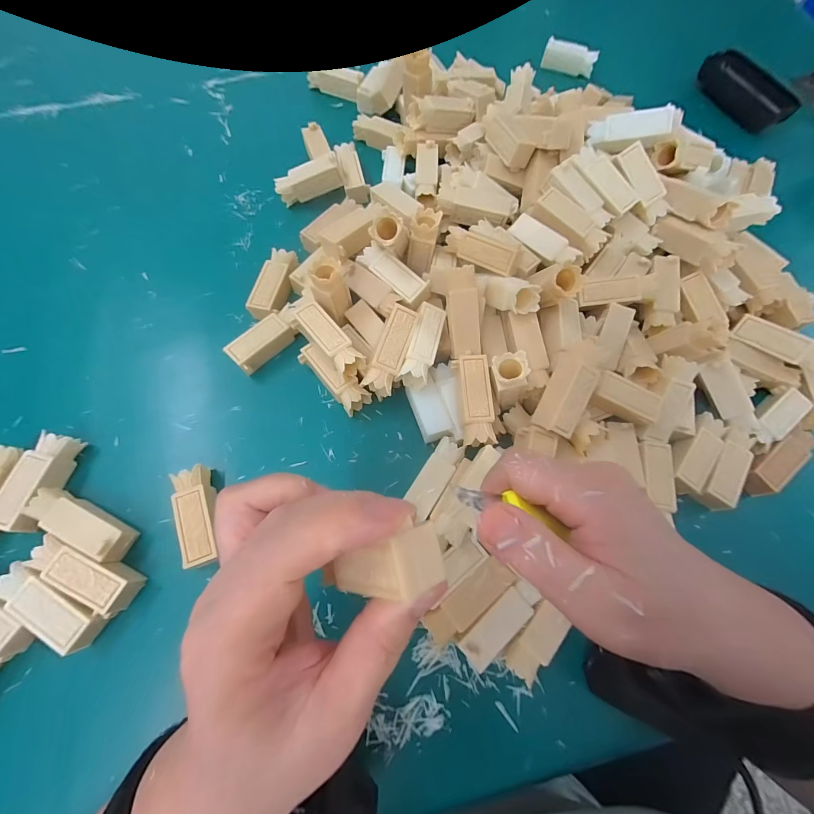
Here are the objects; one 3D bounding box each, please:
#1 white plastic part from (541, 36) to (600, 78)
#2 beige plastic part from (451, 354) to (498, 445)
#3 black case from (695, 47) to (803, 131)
[{"bbox_3d":[0.192,-0.411,0.415,0.060,0.021,0.013,24,71,6],"label":"white plastic part"},{"bbox_3d":[0.046,-0.004,0.244,0.022,0.022,0.059,-6,71,-5],"label":"beige plastic part"},{"bbox_3d":[0.392,-0.364,0.405,0.042,0.033,0.112,-32,74,-11],"label":"black case"}]

